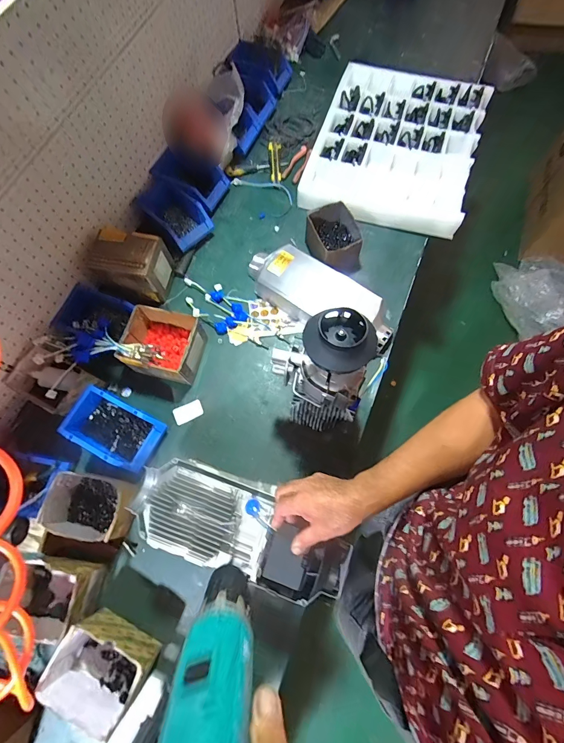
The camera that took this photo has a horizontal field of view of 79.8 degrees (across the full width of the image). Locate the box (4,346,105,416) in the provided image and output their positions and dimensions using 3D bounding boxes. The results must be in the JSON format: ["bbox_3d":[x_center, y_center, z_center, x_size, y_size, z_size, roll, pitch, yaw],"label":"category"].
[{"bbox_3d":[-0.498,0.026,0.746,0.160,0.111,0.103,26,73,11],"label":"box"}]

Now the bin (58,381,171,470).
[{"bbox_3d":[-0.358,0.122,0.725,0.188,0.065,0.118,26,73,11],"label":"bin"}]

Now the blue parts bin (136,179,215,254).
[{"bbox_3d":[-0.285,-0.419,0.901,0.200,0.093,0.119,40,76,14],"label":"blue parts bin"}]

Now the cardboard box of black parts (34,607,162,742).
[{"bbox_3d":[-0.311,0.514,0.589,0.152,0.096,0.115,23,73,10],"label":"cardboard box of black parts"}]

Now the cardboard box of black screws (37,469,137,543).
[{"bbox_3d":[-0.379,0.267,0.679,0.157,0.081,0.116,10,71,5],"label":"cardboard box of black screws"}]

